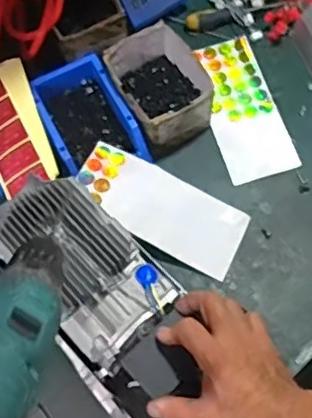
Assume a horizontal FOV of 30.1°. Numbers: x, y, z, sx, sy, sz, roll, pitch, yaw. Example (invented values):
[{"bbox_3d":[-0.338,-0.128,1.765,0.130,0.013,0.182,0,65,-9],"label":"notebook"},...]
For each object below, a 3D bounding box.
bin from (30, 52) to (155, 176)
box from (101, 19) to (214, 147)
[{"bbox_3d":[-0.100,-0.126,0.842,0.115,0.069,0.181,-29,69,-9],"label":"bin"},{"bbox_3d":[0.009,-0.179,0.853,0.123,0.097,0.149,-30,69,-9],"label":"box"}]

